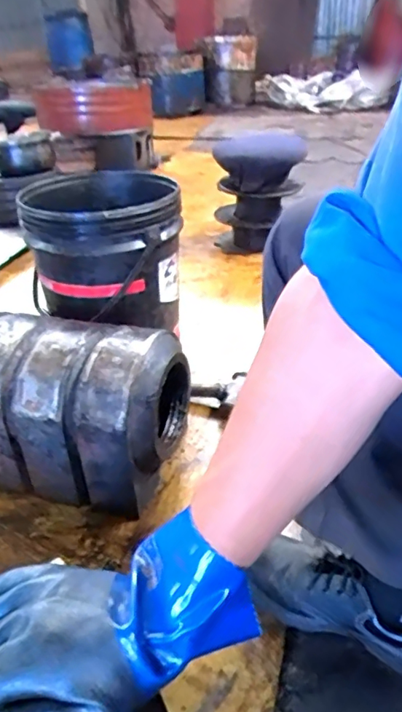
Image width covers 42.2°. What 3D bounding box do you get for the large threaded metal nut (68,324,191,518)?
[{"bbox_3d":[-0.100,0.092,0.792,0.115,0.241,0.192,6,34,16],"label":"large threaded metal nut"}]

